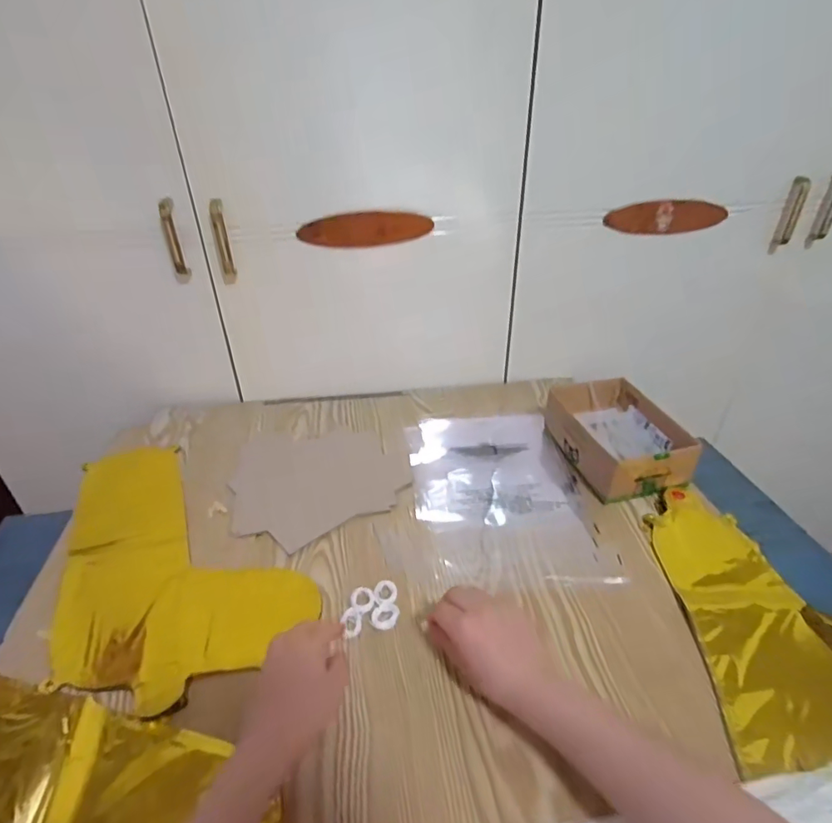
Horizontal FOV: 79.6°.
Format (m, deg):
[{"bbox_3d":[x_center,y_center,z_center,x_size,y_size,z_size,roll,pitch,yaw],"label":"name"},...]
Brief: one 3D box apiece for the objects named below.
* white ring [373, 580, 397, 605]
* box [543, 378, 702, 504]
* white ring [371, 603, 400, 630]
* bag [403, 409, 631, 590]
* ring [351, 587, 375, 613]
[{"bbox_3d":[-0.032,0.189,0.519,0.023,0.008,0.028,-4,34,-6],"label":"white ring"},{"bbox_3d":[0.273,0.034,0.681,0.131,0.069,0.171,-9,35,-13],"label":"box"},{"bbox_3d":[-0.030,0.205,0.499,0.029,0.005,0.024,-9,35,-12],"label":"white ring"},{"bbox_3d":[0.105,0.097,0.648,0.211,0.014,0.294,-2,34,-4],"label":"bag"},{"bbox_3d":[-0.055,0.194,0.513,0.023,0.007,0.027,-9,35,-13],"label":"ring"}]

